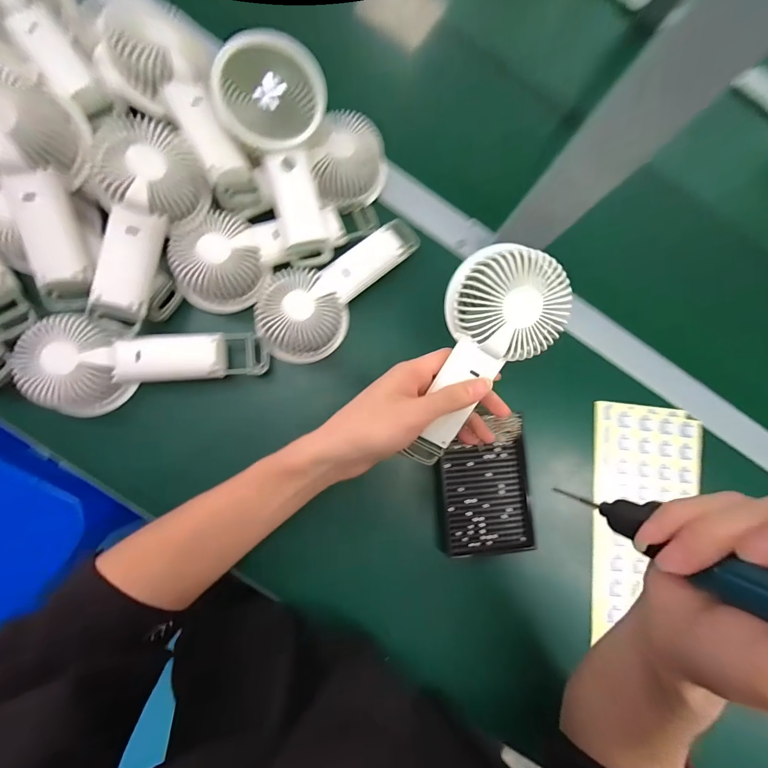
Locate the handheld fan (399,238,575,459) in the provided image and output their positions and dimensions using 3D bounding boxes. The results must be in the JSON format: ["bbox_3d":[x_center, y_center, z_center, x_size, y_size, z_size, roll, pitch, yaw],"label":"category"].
[{"bbox_3d":[0.072,-0.015,0.274,0.081,0.033,0.178,22,108,-4],"label":"handheld fan"}]

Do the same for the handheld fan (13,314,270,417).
[{"bbox_3d":[-0.212,-0.015,0.313,0.199,0.044,0.082,0,84,-7],"label":"handheld fan"}]

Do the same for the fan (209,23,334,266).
[{"bbox_3d":[-0.089,-0.204,0.309,0.092,0.033,0.186,-13,101,-8],"label":"fan"}]

